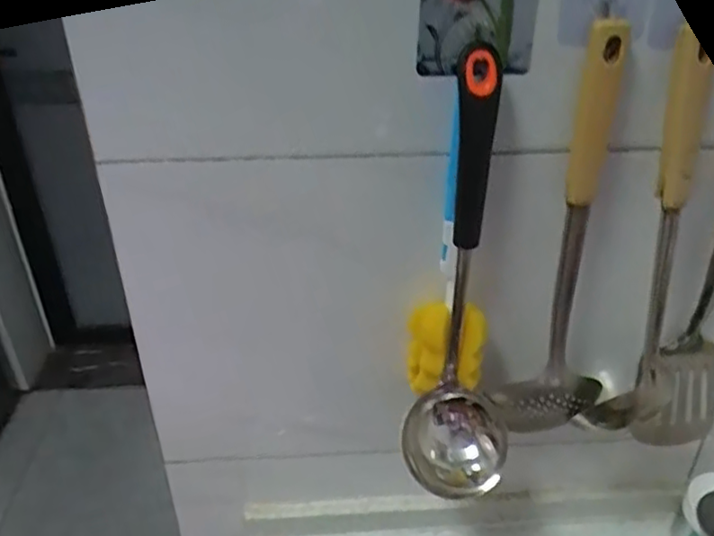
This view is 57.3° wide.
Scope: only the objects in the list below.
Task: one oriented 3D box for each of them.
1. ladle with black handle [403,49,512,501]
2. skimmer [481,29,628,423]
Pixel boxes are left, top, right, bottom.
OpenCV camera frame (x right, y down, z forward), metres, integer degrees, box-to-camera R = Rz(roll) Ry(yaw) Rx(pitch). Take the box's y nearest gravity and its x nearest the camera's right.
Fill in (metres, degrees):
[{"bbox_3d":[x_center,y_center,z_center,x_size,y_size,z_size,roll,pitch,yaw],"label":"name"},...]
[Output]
[{"bbox_3d":[0.081,0.021,0.461,0.080,0.310,0.099,5,33,7],"label":"ladle with black handle"},{"bbox_3d":[0.155,-0.006,0.483,0.079,0.336,0.028,-4,27,-7],"label":"skimmer"}]

